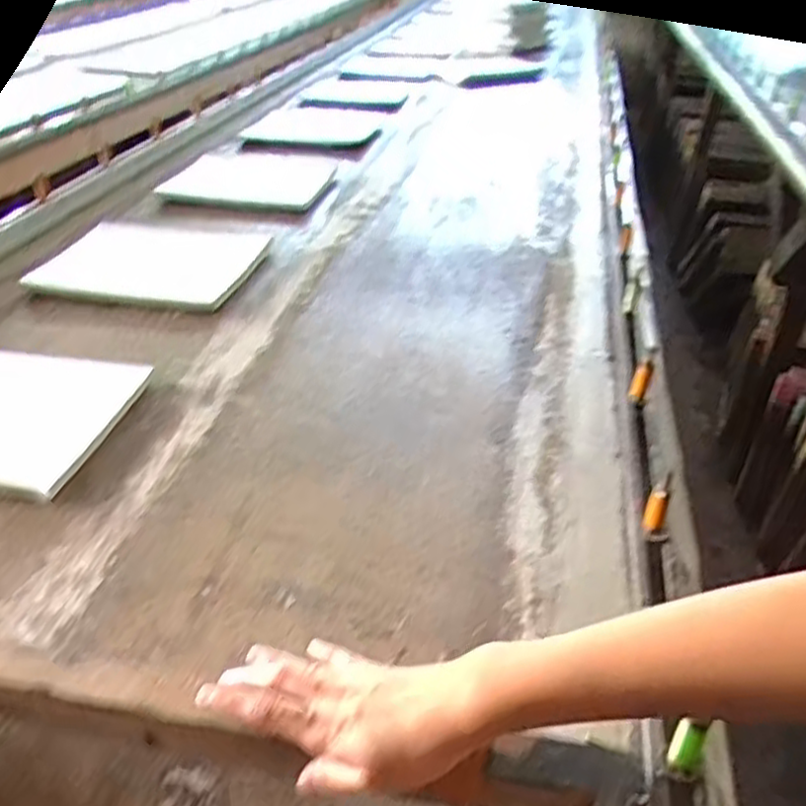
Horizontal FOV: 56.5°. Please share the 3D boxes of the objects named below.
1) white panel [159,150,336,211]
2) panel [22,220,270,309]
[{"bbox_3d":[-0.274,-0.419,1.401,0.302,0.031,0.282,7,34,10],"label":"white panel"},{"bbox_3d":[-0.349,-0.200,1.052,0.298,0.013,0.267,6,34,8],"label":"panel"}]

